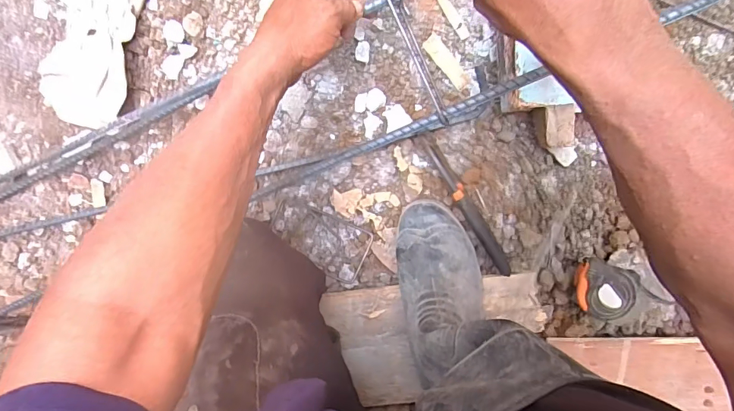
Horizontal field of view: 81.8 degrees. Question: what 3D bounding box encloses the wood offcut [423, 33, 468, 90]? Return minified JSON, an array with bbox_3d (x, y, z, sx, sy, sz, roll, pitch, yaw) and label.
[{"bbox_3d":[0.102,-0.181,0.535,0.021,0.008,0.075,-39,94,9],"label":"wood offcut"}]

